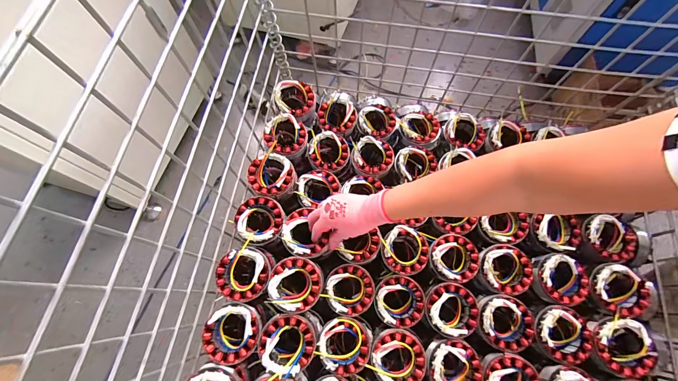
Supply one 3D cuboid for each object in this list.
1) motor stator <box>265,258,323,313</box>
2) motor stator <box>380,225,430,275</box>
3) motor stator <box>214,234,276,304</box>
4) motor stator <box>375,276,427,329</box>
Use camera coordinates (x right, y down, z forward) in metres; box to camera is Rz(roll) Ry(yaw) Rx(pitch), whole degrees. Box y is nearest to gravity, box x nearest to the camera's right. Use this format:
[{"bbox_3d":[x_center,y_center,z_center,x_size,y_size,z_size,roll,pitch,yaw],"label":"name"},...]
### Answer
[{"bbox_3d":[-0.072,0.157,0.491,0.085,0.051,0.083,-1,68,1],"label":"motor stator"},{"bbox_3d":[0.124,0.111,0.548,0.087,0.030,0.083,-1,68,1],"label":"motor stator"},{"bbox_3d":[-0.158,0.142,0.504,0.090,0.059,0.086,-34,71,-11],"label":"motor stator"},{"bbox_3d":[0.107,0.198,0.528,0.085,0.046,0.083,-1,68,1],"label":"motor stator"}]

